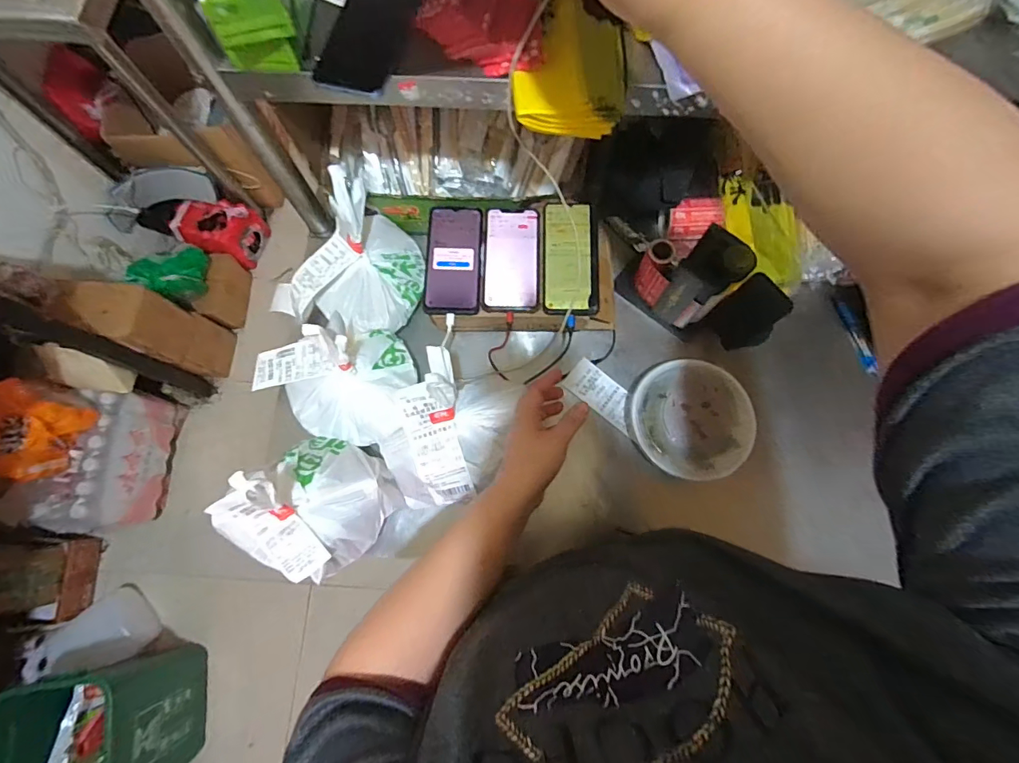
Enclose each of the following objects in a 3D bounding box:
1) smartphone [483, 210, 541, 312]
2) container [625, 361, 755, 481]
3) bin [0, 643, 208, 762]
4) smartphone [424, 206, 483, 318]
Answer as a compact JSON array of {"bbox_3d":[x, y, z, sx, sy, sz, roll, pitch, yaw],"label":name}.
[{"bbox_3d":[0.003,-0.176,0.656,0.079,0.005,0.160,0,75,0],"label":"smartphone"},{"bbox_3d":[0.259,0.055,0.663,0.172,0.055,0.161,0,75,0],"label":"container"},{"bbox_3d":[-0.949,0.881,1.112,0.254,0.383,0.408,-6,75,-2],"label":"bin"},{"bbox_3d":[-0.079,-0.174,0.658,0.080,0.013,0.160,0,79,-2],"label":"smartphone"}]

